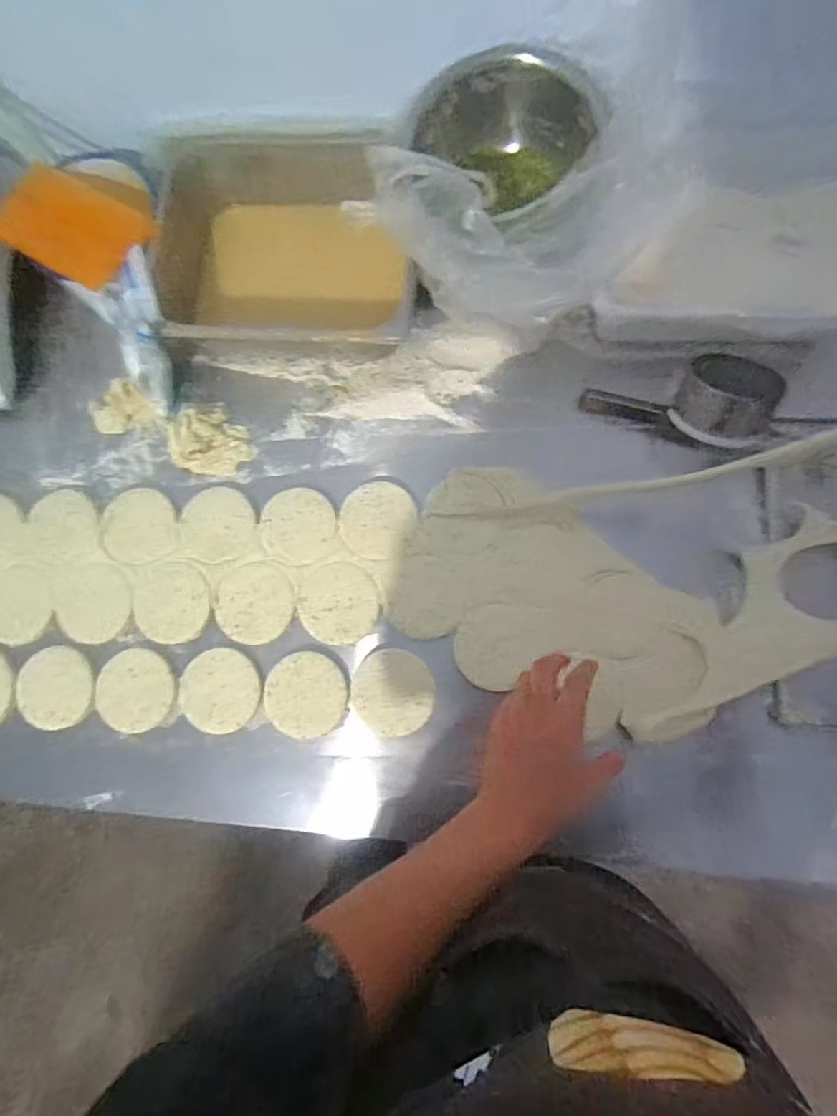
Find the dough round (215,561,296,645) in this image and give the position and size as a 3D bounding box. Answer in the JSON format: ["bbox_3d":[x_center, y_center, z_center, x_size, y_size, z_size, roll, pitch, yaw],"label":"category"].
[{"bbox_3d":[-0.196,0.054,0.691,0.094,0.008,0.095,-6,80,5],"label":"dough round"}]

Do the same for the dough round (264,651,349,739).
[{"bbox_3d":[-0.132,0.161,0.677,0.094,0.016,0.096,-1,83,5],"label":"dough round"}]

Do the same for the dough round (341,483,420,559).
[{"bbox_3d":[-0.047,-0.044,0.685,0.088,0.012,0.088,-1,80,6],"label":"dough round"}]

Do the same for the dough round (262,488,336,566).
[{"bbox_3d":[-0.147,-0.039,0.704,0.095,0.005,0.088,-1,80,6],"label":"dough round"}]

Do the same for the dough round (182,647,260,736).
[{"bbox_3d":[-0.237,0.160,0.686,0.092,0.012,0.097,-1,80,6],"label":"dough round"}]

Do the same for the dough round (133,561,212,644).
[{"bbox_3d":[-0.300,0.054,0.697,0.092,0.012,0.094,-1,83,5],"label":"dough round"}]

